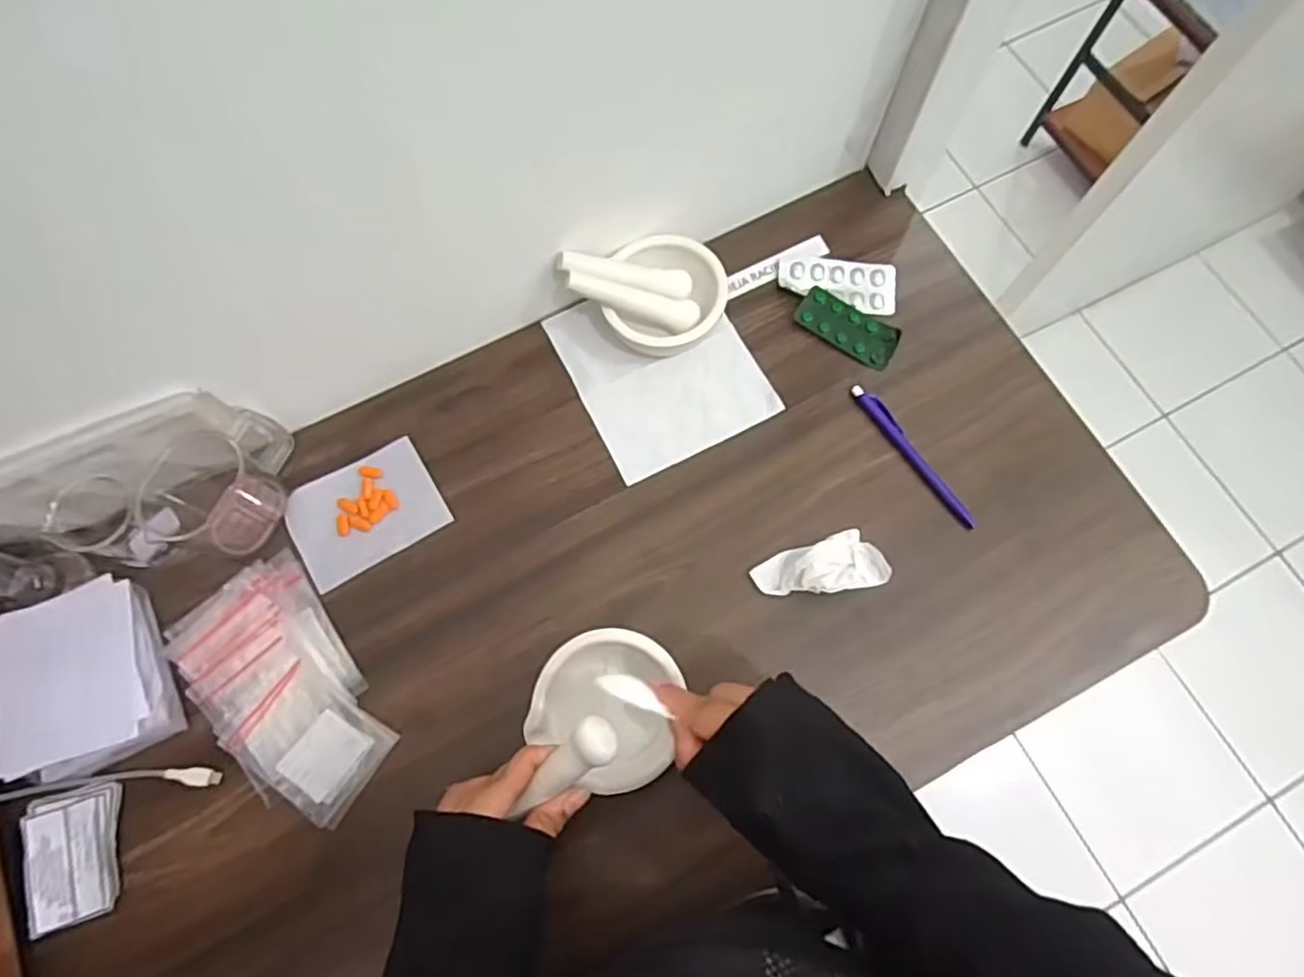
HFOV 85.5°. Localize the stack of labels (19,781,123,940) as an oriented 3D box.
[{"bbox_3d":[-0.380,0.242,0.463,0.054,0.012,0.082,-12,72,-4],"label":"stack of labels"}]

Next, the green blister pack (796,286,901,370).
[{"bbox_3d":[0.161,-0.133,0.576,0.083,0.009,0.042,36,75,11],"label":"green blister pack"}]

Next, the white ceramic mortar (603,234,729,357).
[{"bbox_3d":[0.013,-0.153,0.571,0.090,0.045,0.085,7,72,2],"label":"white ceramic mortar"}]

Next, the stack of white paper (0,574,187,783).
[{"bbox_3d":[-0.389,0.128,0.479,0.097,0.028,0.121,-25,74,-8],"label":"stack of white paper"}]

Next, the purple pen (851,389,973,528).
[{"bbox_3d":[0.202,-0.027,0.544,0.014,0.007,0.136,-31,75,-10],"label":"purple pen"}]

